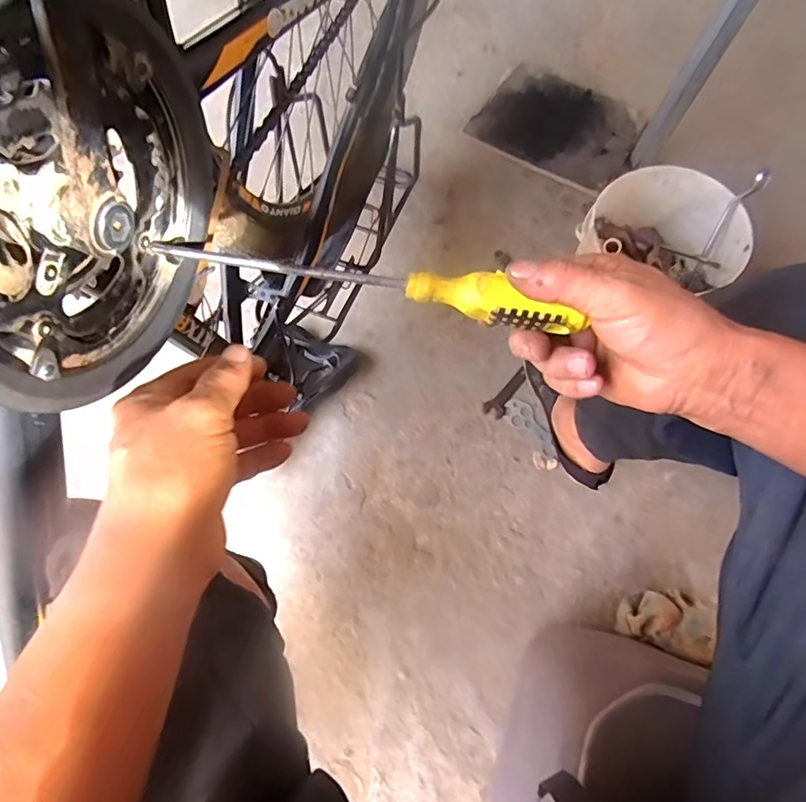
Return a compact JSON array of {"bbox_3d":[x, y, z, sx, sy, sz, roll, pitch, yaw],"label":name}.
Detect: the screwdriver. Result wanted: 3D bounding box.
[{"bbox_3d":[-0.020,-0.070,0.299,0.237,0.022,0.023,10,75,0],"label":"screwdriver"}]

